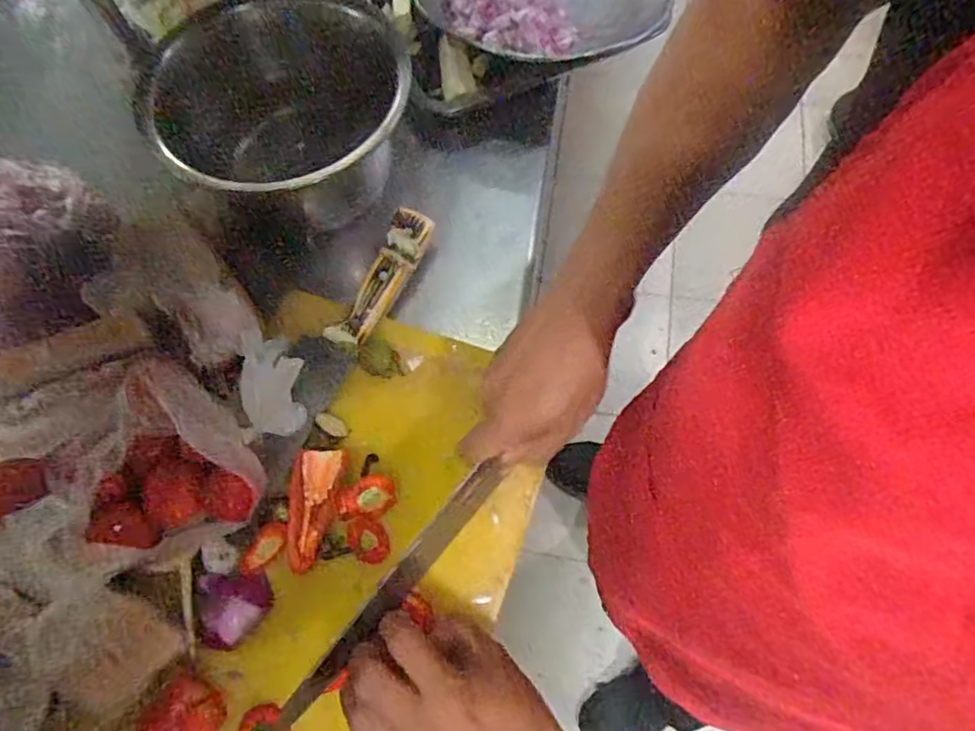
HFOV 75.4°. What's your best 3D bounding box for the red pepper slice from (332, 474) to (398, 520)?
[{"bbox_3d":[-0.084,0.090,0.427,0.042,0.020,0.025,-10,68,-2],"label":"red pepper slice"}]

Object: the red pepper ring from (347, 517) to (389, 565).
[{"bbox_3d":[-0.081,0.117,0.425,0.025,0.005,0.030,-14,68,-4],"label":"red pepper ring"}]

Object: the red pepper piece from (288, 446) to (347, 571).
[{"bbox_3d":[-0.119,0.095,0.424,0.032,0.012,0.079,8,68,5],"label":"red pepper piece"}]

